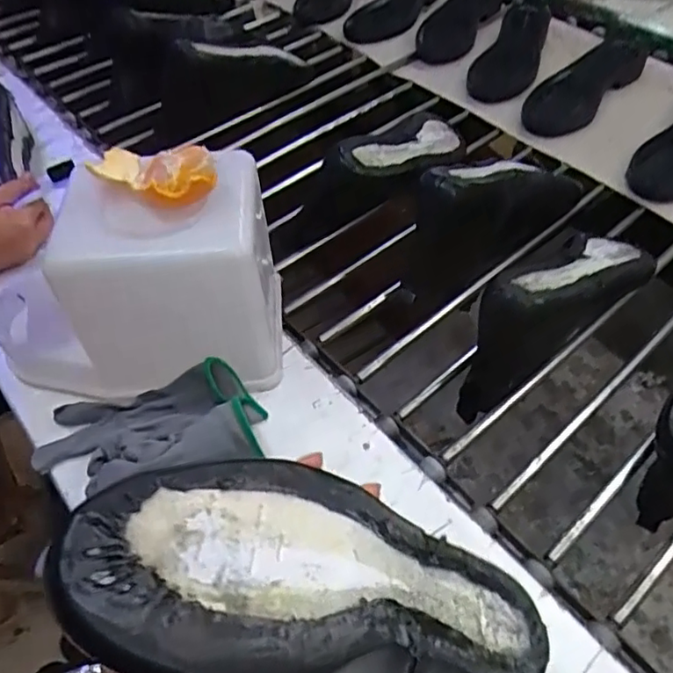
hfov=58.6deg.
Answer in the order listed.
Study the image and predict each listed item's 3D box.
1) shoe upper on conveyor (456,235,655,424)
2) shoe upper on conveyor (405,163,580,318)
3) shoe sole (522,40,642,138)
[{"bbox_3d":[0.213,-0.038,0.583,0.261,0.103,0.069,-31,56,-22],"label":"shoe upper on conveyor"},{"bbox_3d":[0.162,-0.141,0.658,0.256,0.113,0.084,-36,58,-25],"label":"shoe upper on conveyor"},{"bbox_3d":[0.365,-0.372,0.896,0.222,0.028,0.098,-41,60,-11],"label":"shoe sole"}]

